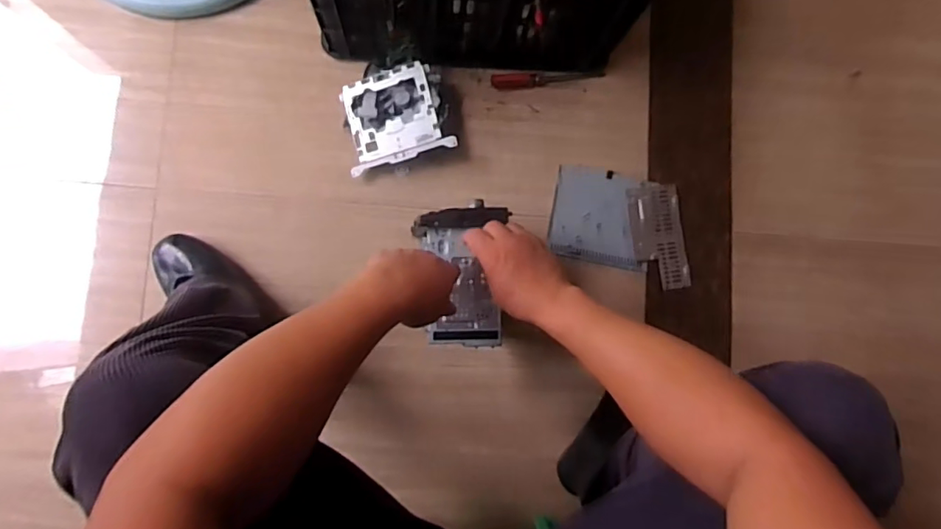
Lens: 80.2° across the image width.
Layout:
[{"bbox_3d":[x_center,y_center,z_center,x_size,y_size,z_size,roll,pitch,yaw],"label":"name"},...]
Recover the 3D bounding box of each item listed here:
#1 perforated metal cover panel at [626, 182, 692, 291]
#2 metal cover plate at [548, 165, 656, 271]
[{"bbox_3d":[0.315,-0.048,0.937,0.089,0.006,0.179,-6,84,-7],"label":"perforated metal cover panel"},{"bbox_3d":[0.220,-0.081,0.938,0.165,0.011,0.159,11,82,-5],"label":"metal cover plate"}]

